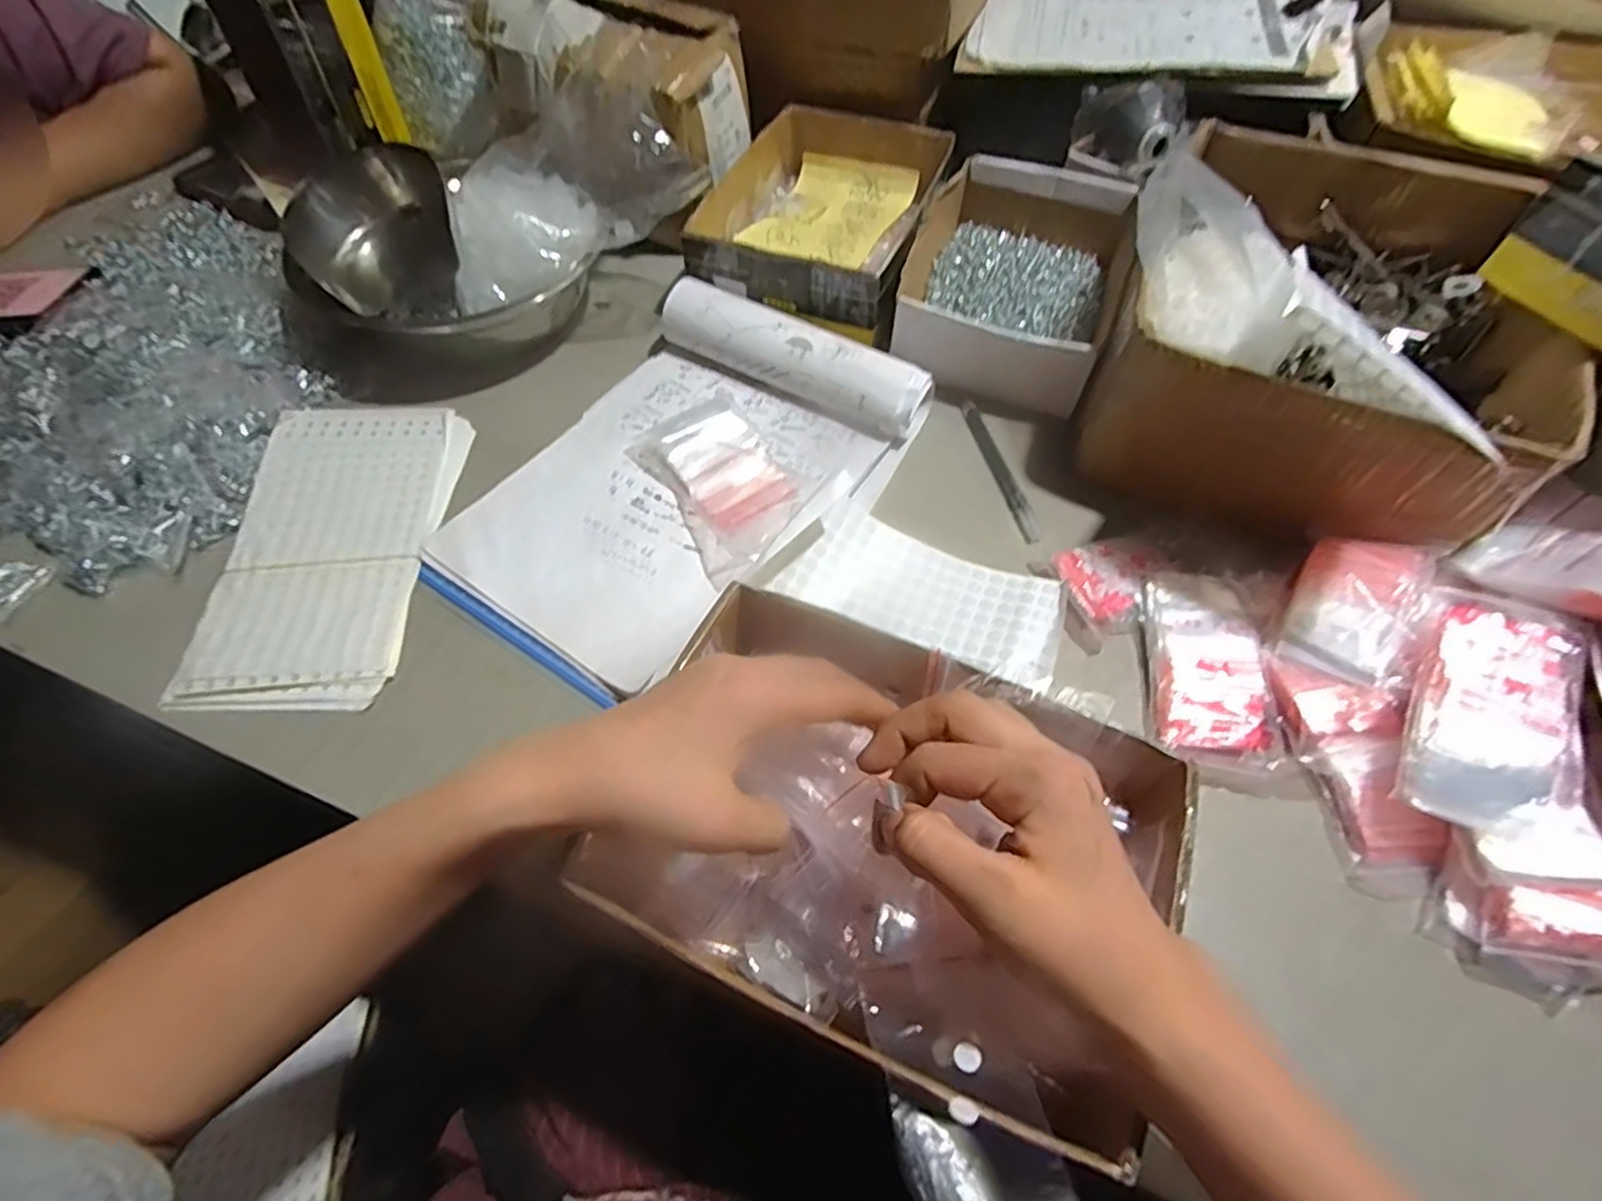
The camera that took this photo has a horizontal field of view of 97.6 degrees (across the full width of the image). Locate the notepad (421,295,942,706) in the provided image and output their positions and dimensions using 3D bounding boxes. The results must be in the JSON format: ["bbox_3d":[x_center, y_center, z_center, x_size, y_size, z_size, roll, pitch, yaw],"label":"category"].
[{"bbox_3d":[-0.083,-0.090,0.489,0.233,0.047,0.317,28,61,17],"label":"notepad"}]

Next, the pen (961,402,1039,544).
[{"bbox_3d":[0.149,-0.100,0.525,0.013,0.005,0.138,-11,58,-7],"label":"pen"}]

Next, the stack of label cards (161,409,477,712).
[{"bbox_3d":[-0.319,-0.043,0.478,0.134,0.011,0.247,0,57,-1],"label":"stack of label cards"}]

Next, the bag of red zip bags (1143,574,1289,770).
[{"bbox_3d":[0.247,0.039,0.428,0.065,0.023,0.124,10,58,6],"label":"bag of red zip bags"}]

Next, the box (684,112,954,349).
[{"bbox_3d":[0.026,-0.356,0.642,0.177,0.062,0.266,16,58,10],"label":"box"}]

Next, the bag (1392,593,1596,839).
[{"bbox_3d":[0.372,0.058,0.374,0.072,0.013,0.133,21,72,18],"label":"bag"}]

